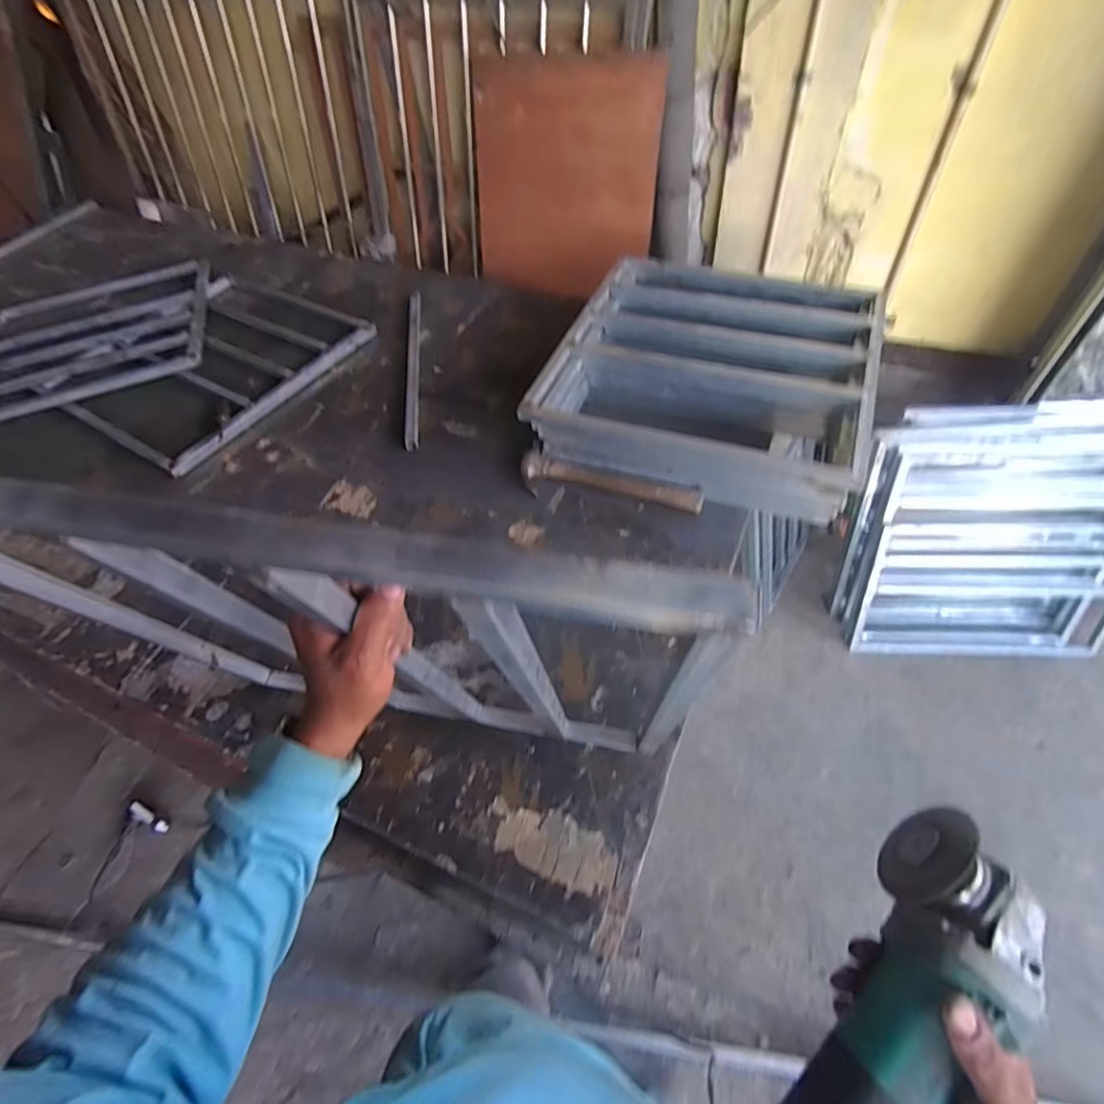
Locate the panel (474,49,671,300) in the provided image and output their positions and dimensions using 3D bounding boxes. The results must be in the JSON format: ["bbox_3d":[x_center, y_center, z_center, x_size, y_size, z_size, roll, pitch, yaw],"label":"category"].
[{"bbox_3d":[0.028,-0.975,1.463,0.492,0.522,0.021,16,42,15],"label":"panel"}]

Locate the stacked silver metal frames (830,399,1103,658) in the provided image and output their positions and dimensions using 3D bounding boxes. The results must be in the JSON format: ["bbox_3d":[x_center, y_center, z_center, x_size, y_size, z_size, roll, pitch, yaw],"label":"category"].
[{"bbox_3d":[1.170,-0.042,1.470,0.707,0.677,0.220,2,31,5],"label":"stacked silver metal frames"}]

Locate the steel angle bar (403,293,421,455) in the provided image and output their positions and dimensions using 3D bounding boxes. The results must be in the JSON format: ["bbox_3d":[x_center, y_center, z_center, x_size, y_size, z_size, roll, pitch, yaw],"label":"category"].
[{"bbox_3d":[-0.308,-0.430,1.225,0.027,0.018,0.563,-7,53,-3],"label":"steel angle bar"}]

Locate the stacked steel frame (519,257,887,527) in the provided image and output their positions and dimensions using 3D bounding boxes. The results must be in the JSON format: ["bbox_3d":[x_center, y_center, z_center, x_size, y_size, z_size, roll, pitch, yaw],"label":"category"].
[{"bbox_3d":[0.303,-0.339,1.056,0.540,0.145,0.551,17,55,15],"label":"stacked steel frame"}]

